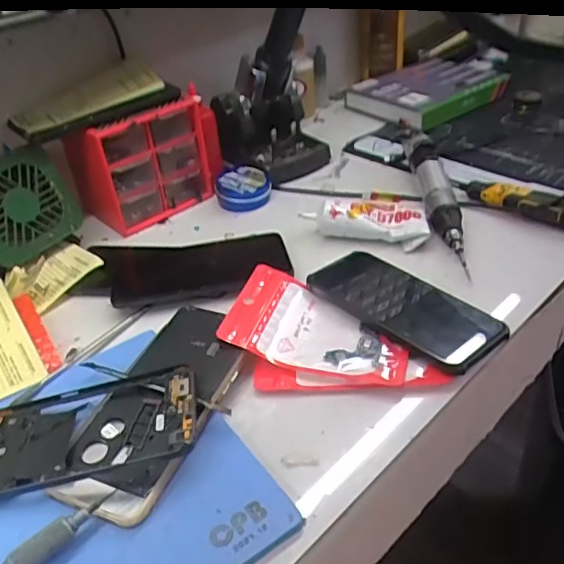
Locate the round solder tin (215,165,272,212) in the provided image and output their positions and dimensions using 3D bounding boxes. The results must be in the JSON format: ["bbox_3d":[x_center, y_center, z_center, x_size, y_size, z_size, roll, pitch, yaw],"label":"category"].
[{"bbox_3d":[-0.046,-0.114,0.673,0.065,0.034,0.051,-7,38,-2],"label":"round solder tin"}]

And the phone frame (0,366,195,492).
[{"bbox_3d":[-0.140,0.107,0.397,0.165,0.014,0.077,-13,36,2],"label":"phone frame"}]

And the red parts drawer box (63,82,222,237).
[{"bbox_3d":[-0.160,-0.150,0.675,0.097,0.118,0.154,29,50,35],"label":"red parts drawer box"}]

